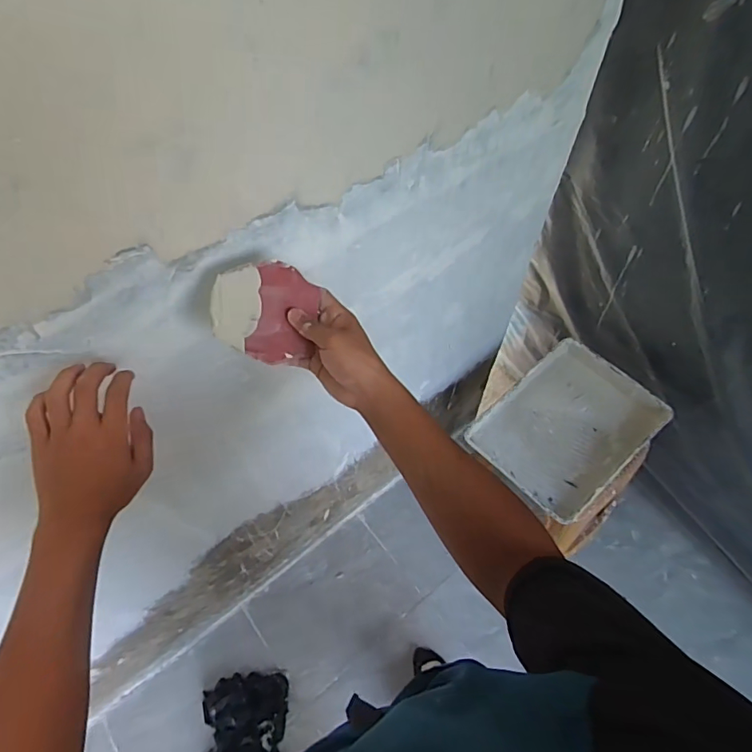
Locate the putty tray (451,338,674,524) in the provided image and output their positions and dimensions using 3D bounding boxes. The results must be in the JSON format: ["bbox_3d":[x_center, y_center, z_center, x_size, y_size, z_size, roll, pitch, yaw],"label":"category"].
[{"bbox_3d":[0.408,0.111,1.059,0.348,0.058,0.286,-43,67,-11],"label":"putty tray"}]

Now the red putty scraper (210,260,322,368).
[{"bbox_3d":[-0.108,-0.064,0.476,0.097,0.010,0.094,12,89,-19],"label":"red putty scraper"}]

